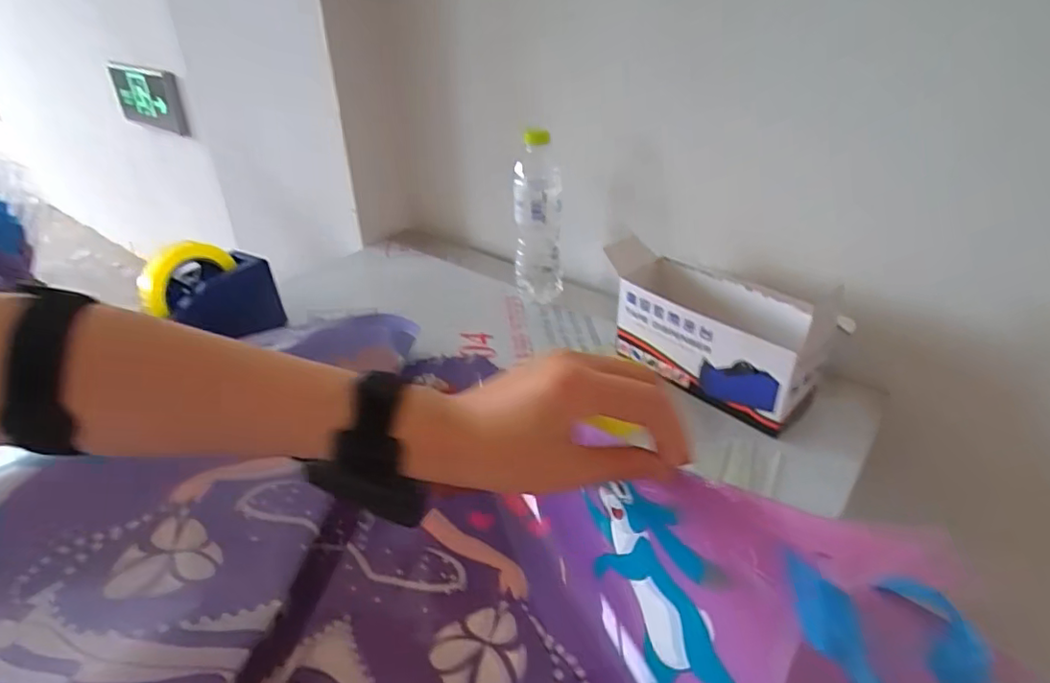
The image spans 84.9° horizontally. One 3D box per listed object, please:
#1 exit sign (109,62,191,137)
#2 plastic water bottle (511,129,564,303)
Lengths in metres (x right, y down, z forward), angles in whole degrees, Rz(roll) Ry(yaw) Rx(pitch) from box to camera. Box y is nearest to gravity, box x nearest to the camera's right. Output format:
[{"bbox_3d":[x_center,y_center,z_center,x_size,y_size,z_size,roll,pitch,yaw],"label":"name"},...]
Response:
[{"bbox_3d":[-0.955,-0.611,1.455,0.277,0.145,0.040,18,36,28],"label":"exit sign"},{"bbox_3d":[0.017,-0.149,0.751,0.067,0.235,0.055,4,32,9],"label":"plastic water bottle"}]

